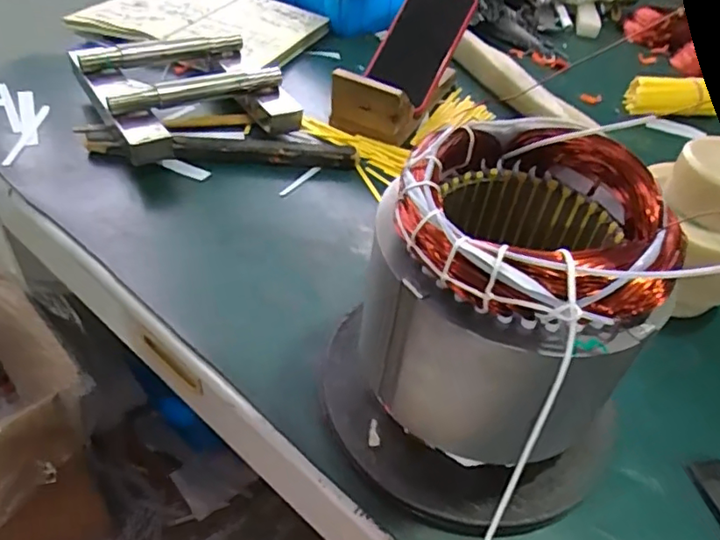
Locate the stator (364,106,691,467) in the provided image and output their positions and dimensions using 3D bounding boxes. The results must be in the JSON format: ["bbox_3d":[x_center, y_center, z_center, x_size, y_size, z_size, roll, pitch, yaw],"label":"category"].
[{"bbox_3d":[0.086,0.015,0.324,0.130,0.139,0.138,4,43,-3],"label":"stator"}]

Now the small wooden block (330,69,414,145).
[{"bbox_3d":[0.011,-0.171,0.616,0.091,0.065,0.024,18,44,12],"label":"small wooden block"}]

